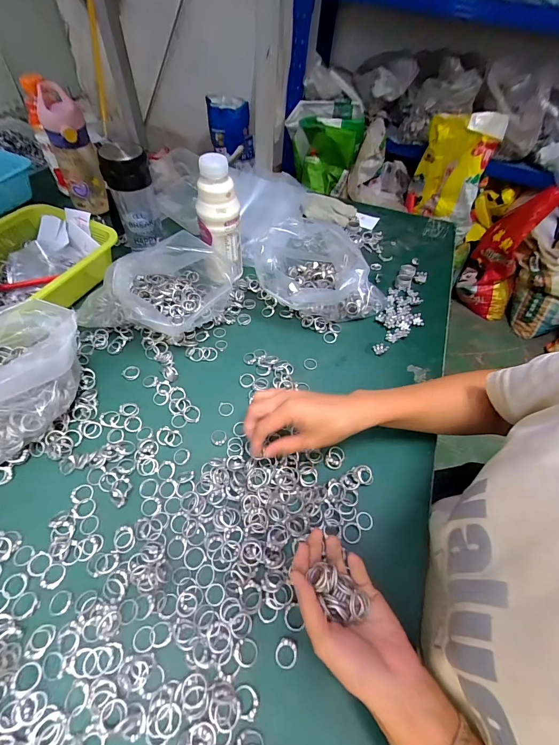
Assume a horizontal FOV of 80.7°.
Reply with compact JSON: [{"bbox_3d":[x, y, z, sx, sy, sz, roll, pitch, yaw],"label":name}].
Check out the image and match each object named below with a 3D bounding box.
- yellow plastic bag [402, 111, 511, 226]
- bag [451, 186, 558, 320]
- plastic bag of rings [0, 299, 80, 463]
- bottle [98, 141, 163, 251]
[{"bbox_3d":[0.703,-0.821,1.346,0.256,0.380,0.150,15,54,5],"label":"yellow plastic bag"},{"bbox_3d":[1.042,-0.531,1.511,0.265,0.544,0.176,23,55,11],"label":"bag"},{"bbox_3d":[-0.301,0.010,0.369,0.162,0.138,0.109,-27,61,-23],"label":"plastic bag of rings"},{"bbox_3d":[-0.241,-0.280,0.548,0.070,0.166,0.071,-16,57,-17],"label":"bottle"}]

